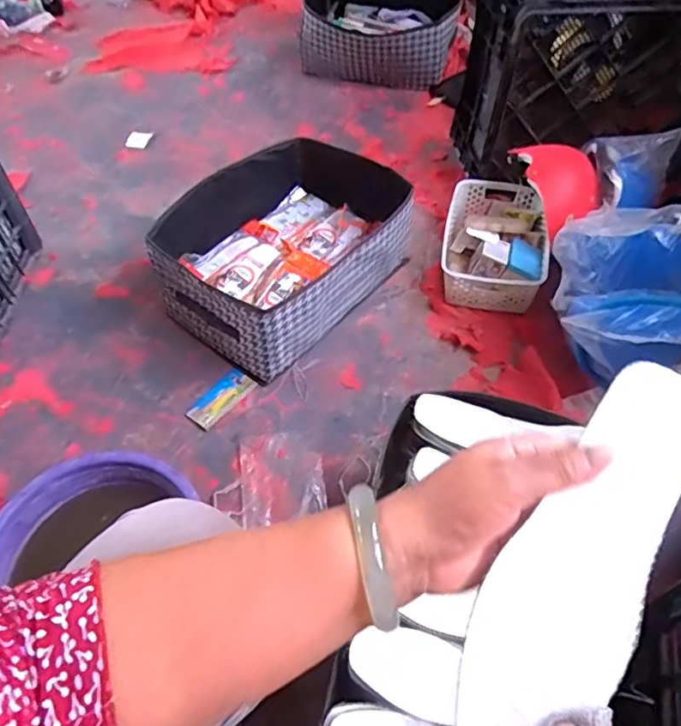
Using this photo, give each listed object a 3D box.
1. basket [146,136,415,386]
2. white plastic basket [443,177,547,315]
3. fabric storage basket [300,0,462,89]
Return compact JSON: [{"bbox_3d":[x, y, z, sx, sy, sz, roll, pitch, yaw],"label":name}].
[{"bbox_3d":[-0.097,-0.212,1.088,0.333,0.182,0.445,37,62,24],"label":"basket"},{"bbox_3d":[0.309,-0.251,1.151,0.196,0.078,0.304,10,54,7],"label":"white plastic basket"},{"bbox_3d":[0.126,-0.966,1.636,0.450,0.159,0.368,2,53,2],"label":"fabric storage basket"}]

